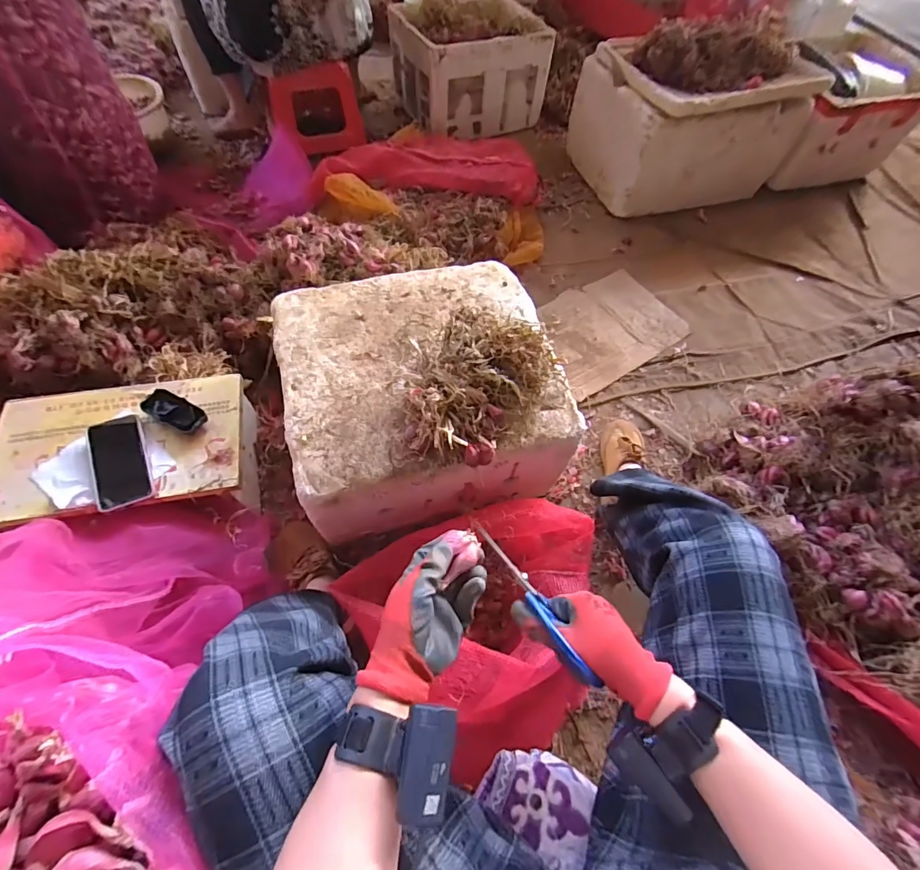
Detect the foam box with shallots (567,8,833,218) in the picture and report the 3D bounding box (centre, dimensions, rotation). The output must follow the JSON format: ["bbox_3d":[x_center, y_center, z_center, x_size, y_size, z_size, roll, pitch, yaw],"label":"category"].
[{"bbox_3d":[0.746,-1.065,1.415,0.596,0.396,0.444,-15,63,-12],"label":"foam box with shallots"}]

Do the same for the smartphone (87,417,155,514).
[{"bbox_3d":[-0.542,0.043,0.690,0.078,0.011,0.152,-20,71,-21],"label":"smartphone"}]

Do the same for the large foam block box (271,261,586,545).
[{"bbox_3d":[-0.063,-0.065,0.773,0.438,0.231,0.419,-12,62,-11],"label":"large foam block box"}]

